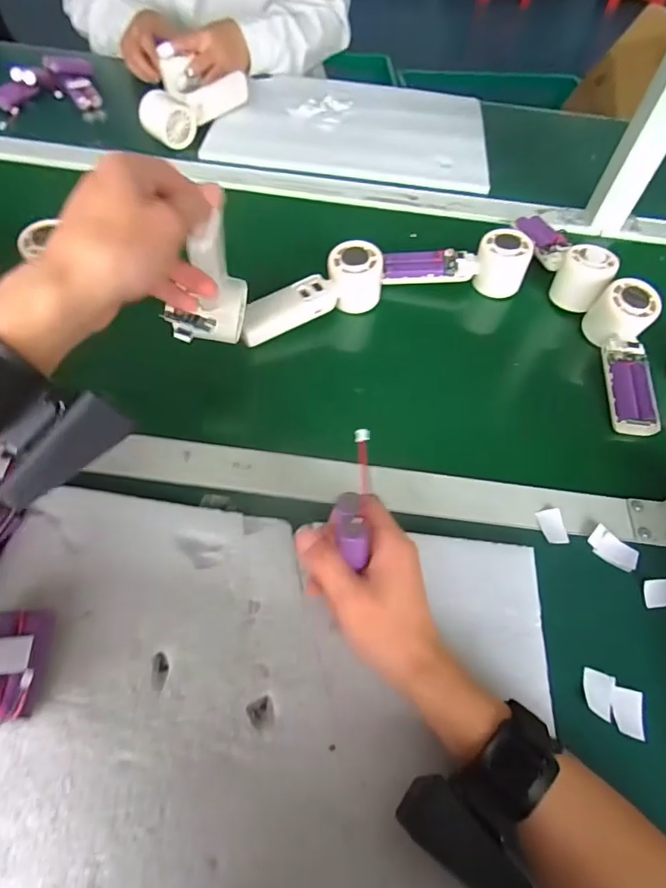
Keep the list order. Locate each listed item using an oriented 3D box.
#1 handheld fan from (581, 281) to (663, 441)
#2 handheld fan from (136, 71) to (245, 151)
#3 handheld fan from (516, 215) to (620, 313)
[{"bbox_3d":[0.302,-0.087,0.503,0.050,0.055,0.166,5,66,-1],"label":"handheld fan"},{"bbox_3d":[-0.197,-0.489,0.703,0.059,0.050,0.167,35,69,12],"label":"handheld fan"},{"bbox_3d":[0.273,-0.228,0.586,0.053,0.059,0.162,-10,54,-7],"label":"handheld fan"}]

